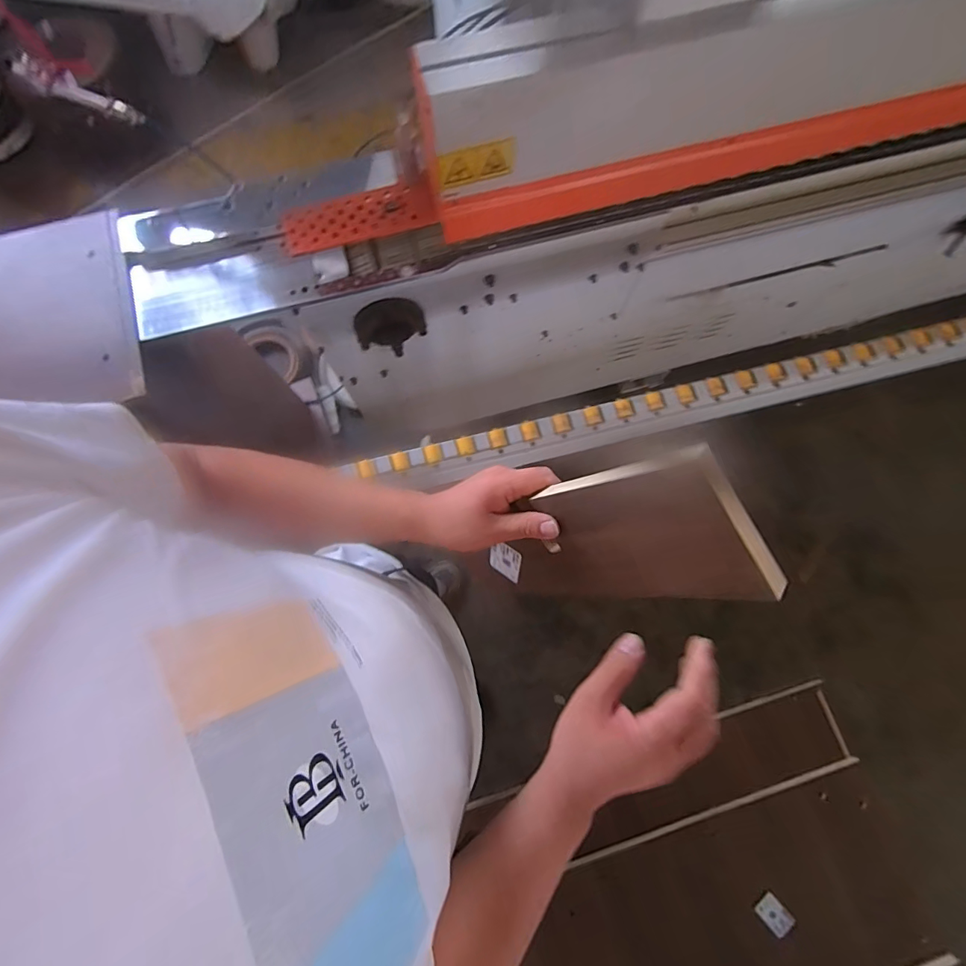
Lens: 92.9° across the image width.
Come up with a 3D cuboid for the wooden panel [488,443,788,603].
[{"bbox_3d":[0.091,0.055,0.419,0.022,0.297,0.123,-38,99,-31],"label":"wooden panel"}]

